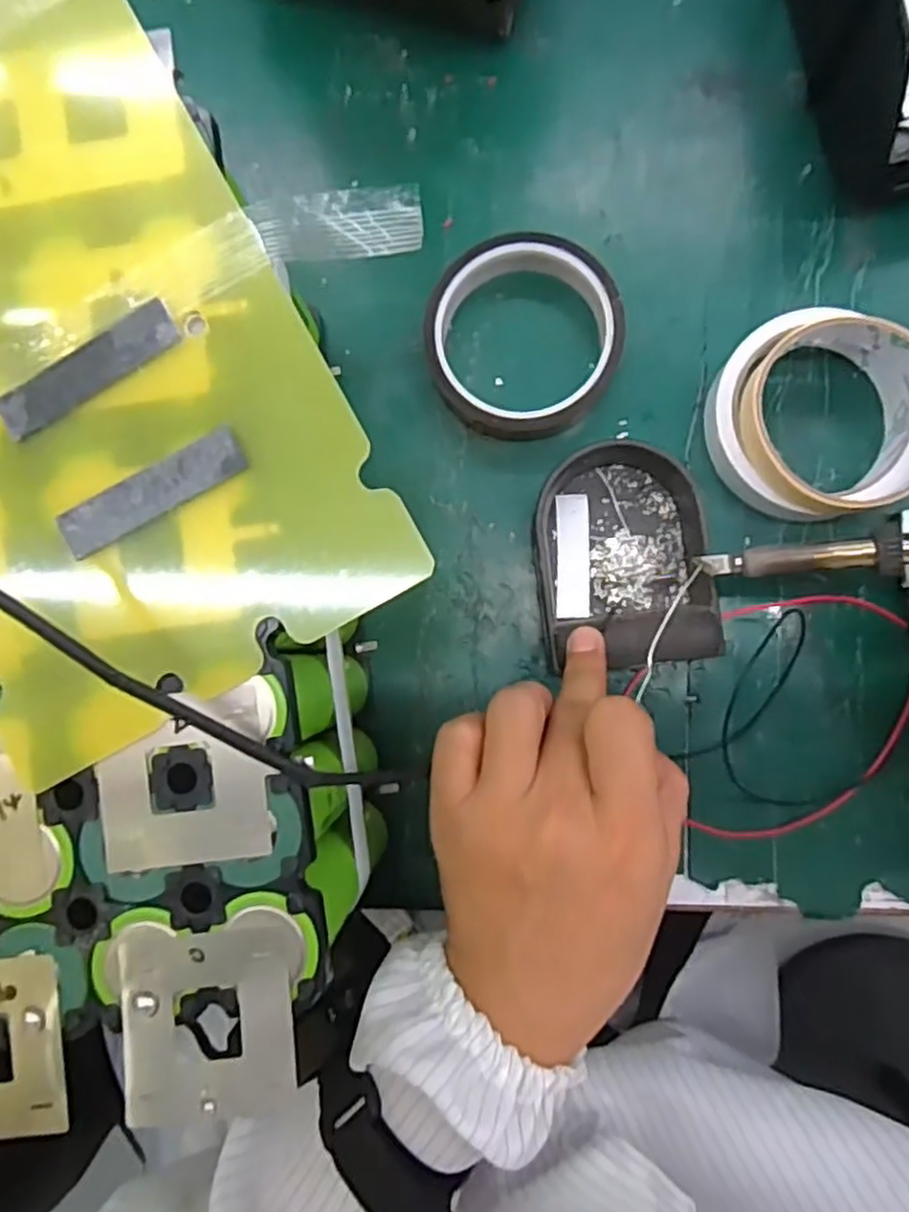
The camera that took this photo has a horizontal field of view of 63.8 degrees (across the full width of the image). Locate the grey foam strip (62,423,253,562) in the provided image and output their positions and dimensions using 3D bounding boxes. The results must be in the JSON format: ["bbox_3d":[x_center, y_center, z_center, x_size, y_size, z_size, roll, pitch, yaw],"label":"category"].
[{"bbox_3d":[-0.091,-0.034,0.219,0.059,0.004,0.015,-29,87,3],"label":"grey foam strip"}]

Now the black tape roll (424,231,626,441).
[{"bbox_3d":[0.033,-0.128,0.349,0.090,0.022,0.090,0,88,4],"label":"black tape roll"}]

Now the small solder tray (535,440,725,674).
[{"bbox_3d":[0.077,-0.025,0.330,0.076,0.036,0.099,-1,89,6],"label":"small solder tray"}]

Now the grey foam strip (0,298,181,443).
[{"bbox_3d":[-0.111,-0.072,0.222,0.059,0.004,0.016,-32,86,3],"label":"grey foam strip"}]

